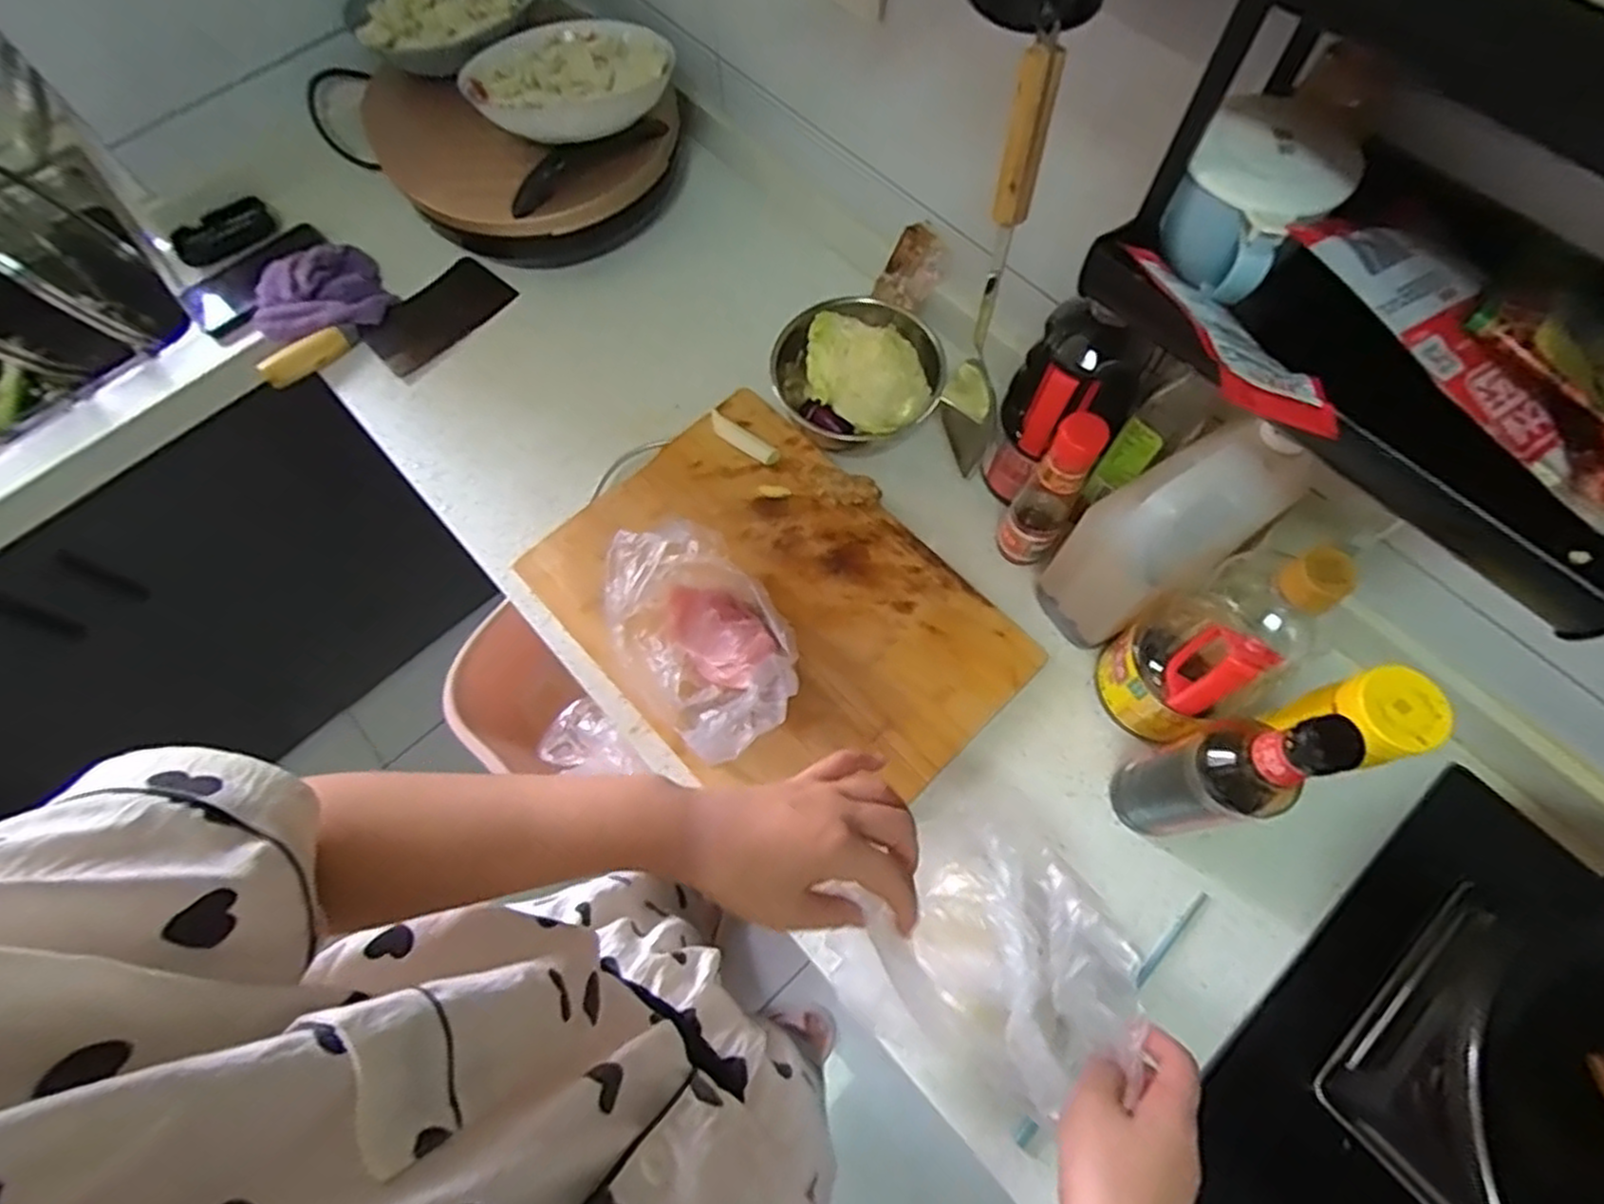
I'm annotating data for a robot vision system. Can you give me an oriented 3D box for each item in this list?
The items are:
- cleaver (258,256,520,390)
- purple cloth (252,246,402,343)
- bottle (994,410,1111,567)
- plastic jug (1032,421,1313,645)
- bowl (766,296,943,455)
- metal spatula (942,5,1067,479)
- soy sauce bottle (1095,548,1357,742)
[{"bbox_3d":[-0.439,-0.292,0.794,0.095,0.043,0.251,40,76,14],"label":"cleaver"},{"bbox_3d":[-0.514,-0.326,0.791,0.086,0.064,0.136,43,77,14],"label":"purple cloth"},{"bbox_3d":[0.206,-0.087,0.616,0.047,0.177,0.040,38,76,13],"label":"bottle"},{"bbox_3d":[0.291,-0.053,0.589,0.151,0.217,0.082,-29,73,-9],"label":"plastic jug"},{"bbox_3d":[0.060,-0.223,0.719,0.148,0.108,0.135,0,71,1],"label":"bowl"},{"bbox_3d":[0.137,-0.209,0.512,0.046,0.329,0.076,13,71,6],"label":"metal spatula"},{"bbox_3d":[0.316,0.028,0.542,0.118,0.250,0.096,-27,72,-8],"label":"soy sauce bottle"}]

